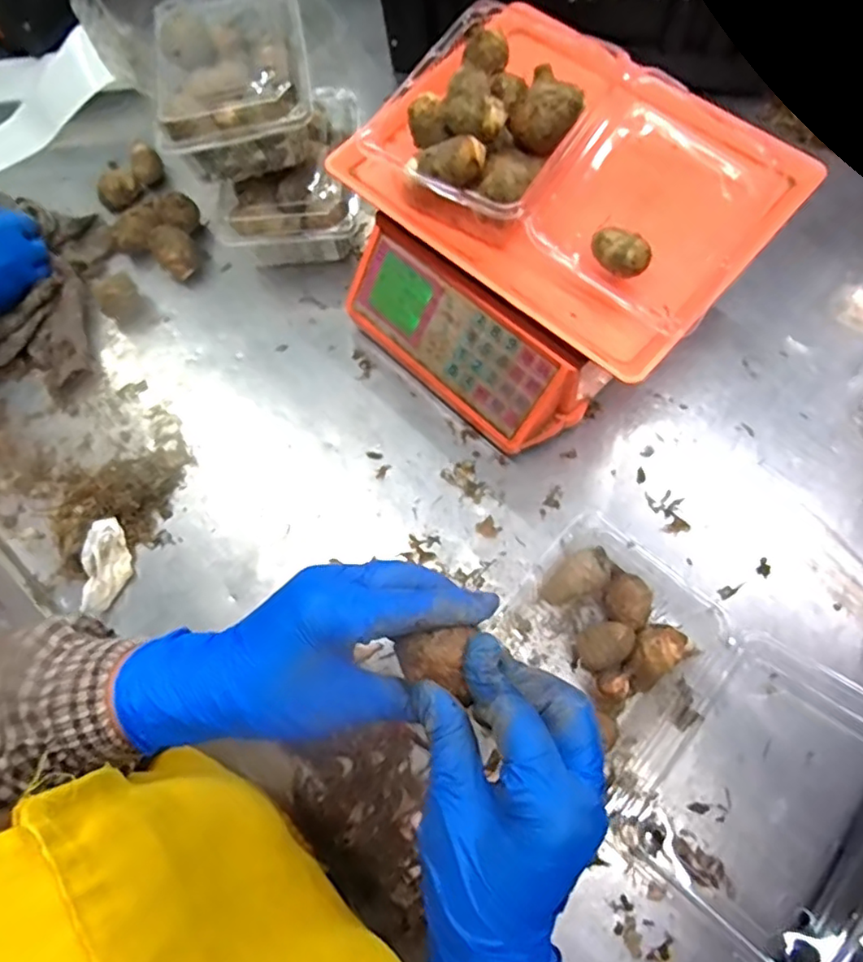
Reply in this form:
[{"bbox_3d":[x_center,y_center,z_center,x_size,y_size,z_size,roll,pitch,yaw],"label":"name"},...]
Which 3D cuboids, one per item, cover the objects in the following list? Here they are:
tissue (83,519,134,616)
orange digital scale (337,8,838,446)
[{"bbox_3d":[-0.265,0.068,0.487,0.031,0.028,0.074,3,86,3],"label":"tissue"},{"bbox_3d":[0.084,-0.194,0.478,0.282,0.168,0.258,41,79,15],"label":"orange digital scale"}]

